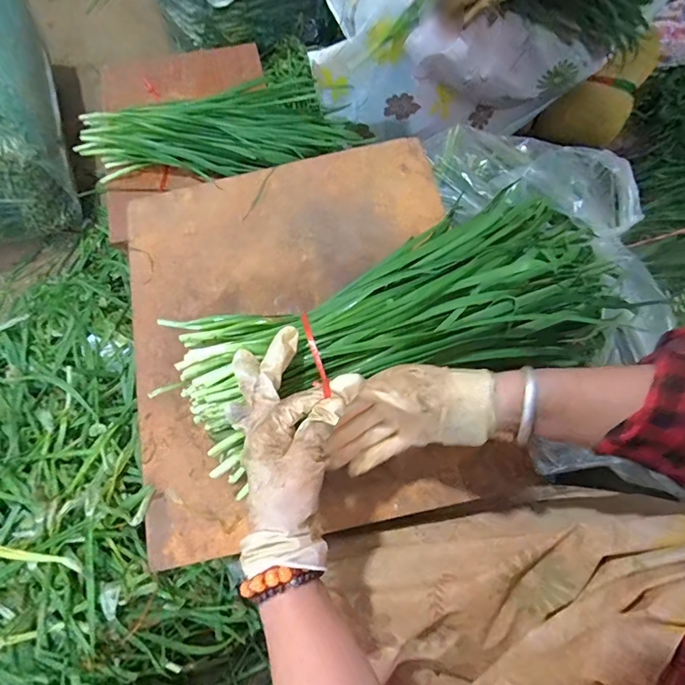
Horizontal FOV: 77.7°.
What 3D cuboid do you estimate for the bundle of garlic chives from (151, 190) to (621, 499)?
[{"bbox_3d":[0.062,-0.026,0.429,0.447,0.092,0.174,-19,71,-4],"label":"bundle of garlic chives"}]

